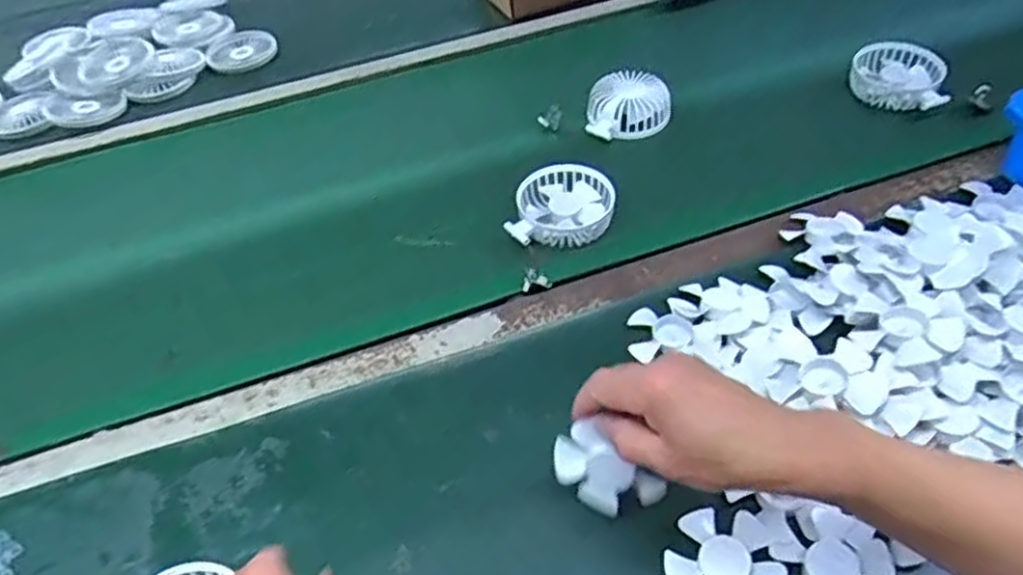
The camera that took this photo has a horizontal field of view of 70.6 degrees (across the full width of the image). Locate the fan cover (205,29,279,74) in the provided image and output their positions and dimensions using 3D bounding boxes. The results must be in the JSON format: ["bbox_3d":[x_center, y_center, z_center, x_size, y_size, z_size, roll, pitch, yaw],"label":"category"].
[{"bbox_3d":[-0.350,-0.310,0.943,0.082,0.020,0.082,3,49,7],"label":"fan cover"}]

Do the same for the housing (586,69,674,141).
[{"bbox_3d":[0.129,-0.200,0.797,0.090,0.032,0.074,0,88,-3],"label":"housing"}]

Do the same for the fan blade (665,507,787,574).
[{"bbox_3d":[0.137,0.178,0.464,0.068,0.015,0.065,-2,49,3],"label":"fan blade"}]

